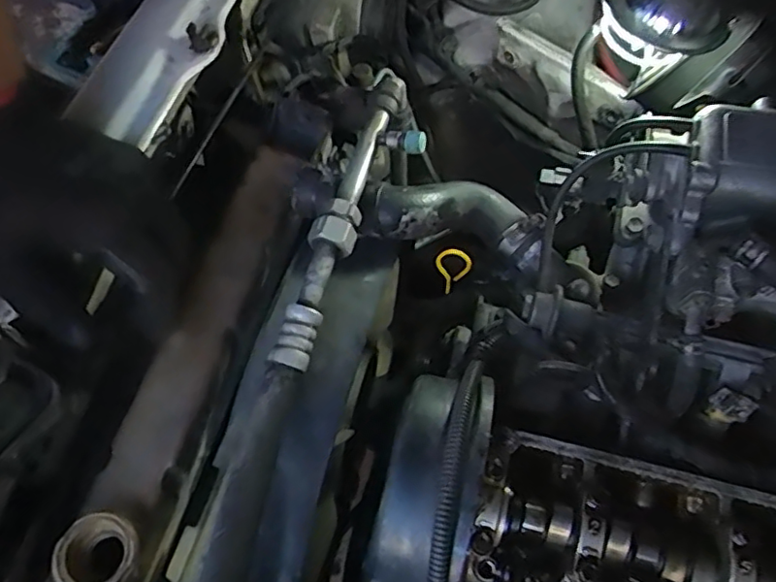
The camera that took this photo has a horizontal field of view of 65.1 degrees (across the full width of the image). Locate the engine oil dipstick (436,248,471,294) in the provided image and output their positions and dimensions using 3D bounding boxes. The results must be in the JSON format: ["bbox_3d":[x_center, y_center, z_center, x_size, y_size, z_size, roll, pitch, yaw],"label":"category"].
[{"bbox_3d":[0.050,-0.017,0.499,0.027,0.050,0.004,25,50,-3],"label":"engine oil dipstick"}]

